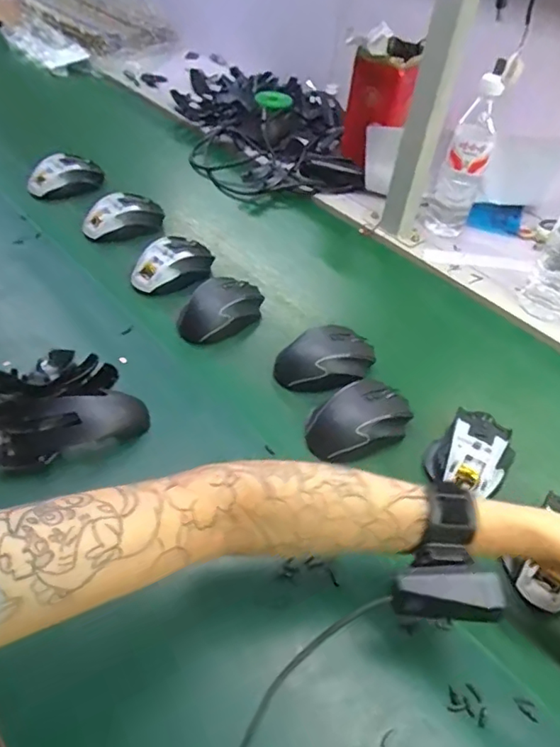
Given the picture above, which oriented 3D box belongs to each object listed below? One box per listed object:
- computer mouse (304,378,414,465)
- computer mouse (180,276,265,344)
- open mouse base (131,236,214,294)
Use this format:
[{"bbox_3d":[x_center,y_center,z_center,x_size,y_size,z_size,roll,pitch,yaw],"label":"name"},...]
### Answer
[{"bbox_3d":[0.082,0.043,0.569,0.112,0.033,0.077,-26,54,-29],"label":"computer mouse"},{"bbox_3d":[-0.070,-0.076,0.677,0.083,0.041,0.108,27,48,18],"label":"computer mouse"},{"bbox_3d":[-0.137,-0.146,0.726,0.067,0.034,0.110,30,49,21],"label":"open mouse base"}]

